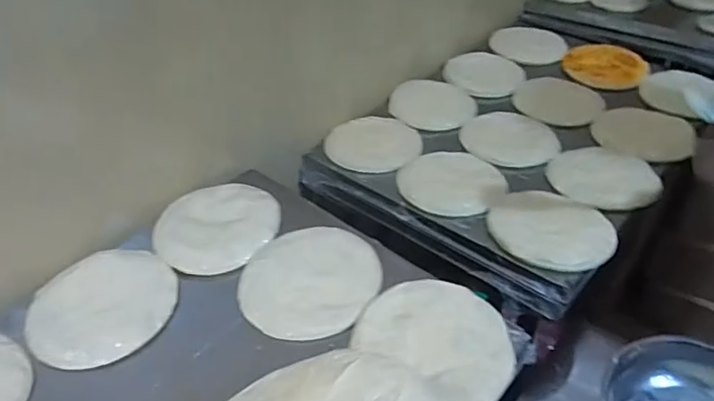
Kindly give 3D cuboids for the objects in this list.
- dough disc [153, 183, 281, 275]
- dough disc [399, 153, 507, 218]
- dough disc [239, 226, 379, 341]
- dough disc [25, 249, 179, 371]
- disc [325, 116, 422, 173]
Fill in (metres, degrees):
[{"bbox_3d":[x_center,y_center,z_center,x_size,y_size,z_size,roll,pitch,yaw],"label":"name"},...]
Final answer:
[{"bbox_3d":[-0.235,0.036,0.896,0.187,0.026,0.198,-2,40,2],"label":"dough disc"},{"bbox_3d":[0.186,-0.036,1.047,0.204,0.009,0.198,1,39,-1],"label":"dough disc"},{"bbox_3d":[-0.073,0.114,0.806,0.202,0.007,0.203,-2,40,2],"label":"dough disc"},{"bbox_3d":[-0.374,0.151,0.782,0.199,0.021,0.192,-2,40,2],"label":"dough disc"},{"bbox_3d":[0.040,-0.129,1.168,0.210,0.018,0.224,-2,40,2],"label":"disc"}]

